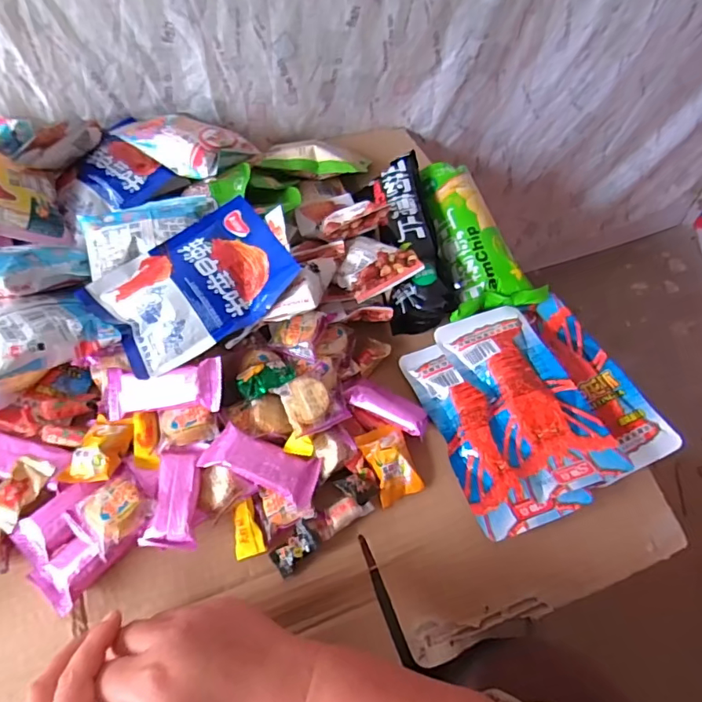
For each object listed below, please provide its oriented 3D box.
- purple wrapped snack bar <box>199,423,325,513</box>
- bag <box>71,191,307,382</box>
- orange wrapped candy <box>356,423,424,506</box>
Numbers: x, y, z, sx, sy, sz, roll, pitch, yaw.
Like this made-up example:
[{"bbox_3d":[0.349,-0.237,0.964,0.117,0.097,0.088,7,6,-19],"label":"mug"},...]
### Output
[{"bbox_3d":[-0.073,0.095,0.417,0.096,0.014,0.040,24,58,-6],"label":"purple wrapped snack bar"},{"bbox_3d":[-0.140,-0.062,0.449,0.169,0.023,0.112,-35,79,-16],"label":"bag"},{"bbox_3d":[0.036,0.101,0.449,0.042,0.019,0.065,-18,59,-13],"label":"orange wrapped candy"}]

